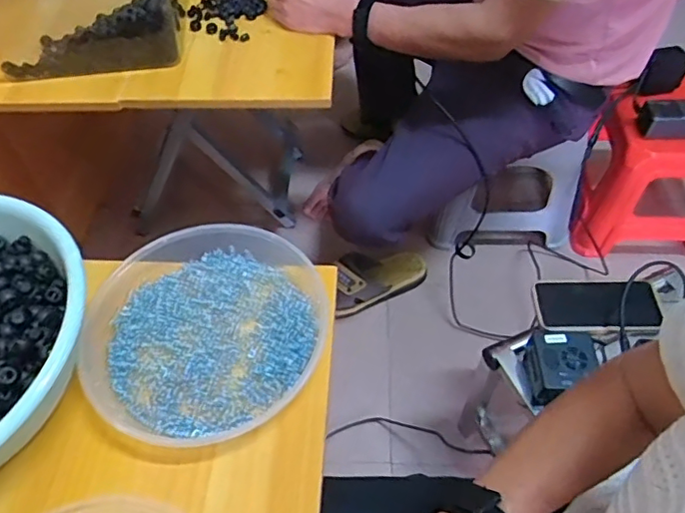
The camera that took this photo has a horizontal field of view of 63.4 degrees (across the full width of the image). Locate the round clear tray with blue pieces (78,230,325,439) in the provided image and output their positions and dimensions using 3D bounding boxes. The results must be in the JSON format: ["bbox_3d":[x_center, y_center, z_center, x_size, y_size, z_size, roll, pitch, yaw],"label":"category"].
[{"bbox_3d":[-0.135,0.068,0.535,0.230,0.037,0.214,-1,54,1],"label":"round clear tray with blue pieces"}]

